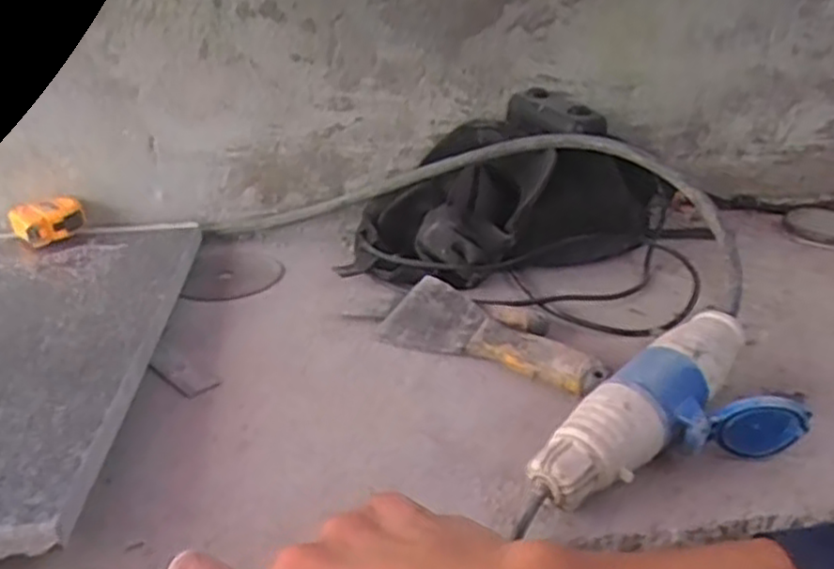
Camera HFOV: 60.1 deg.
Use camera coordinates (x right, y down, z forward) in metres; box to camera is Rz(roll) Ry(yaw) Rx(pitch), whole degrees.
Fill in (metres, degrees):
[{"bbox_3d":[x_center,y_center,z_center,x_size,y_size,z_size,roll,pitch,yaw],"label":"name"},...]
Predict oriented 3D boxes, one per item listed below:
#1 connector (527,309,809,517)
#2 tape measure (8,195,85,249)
[{"bbox_3d":[0.153,0.081,0.411,0.190,0.054,0.091,-21,31,-37],"label":"connector"},{"bbox_3d":[-0.339,-0.060,0.676,0.067,0.030,0.048,-27,51,-34],"label":"tape measure"}]

